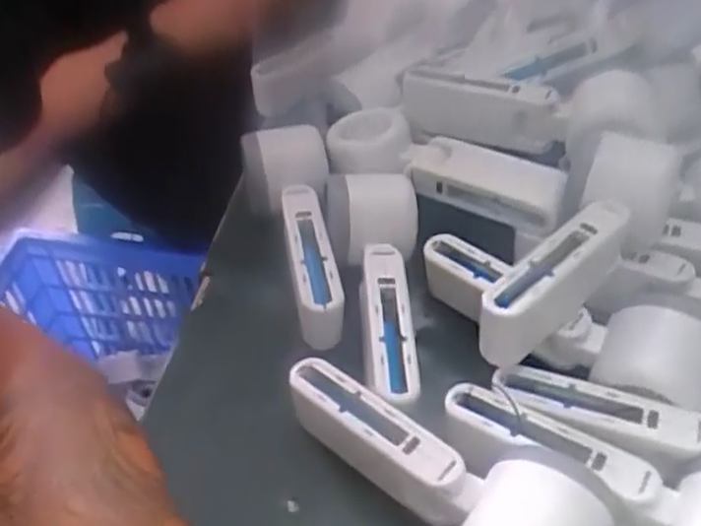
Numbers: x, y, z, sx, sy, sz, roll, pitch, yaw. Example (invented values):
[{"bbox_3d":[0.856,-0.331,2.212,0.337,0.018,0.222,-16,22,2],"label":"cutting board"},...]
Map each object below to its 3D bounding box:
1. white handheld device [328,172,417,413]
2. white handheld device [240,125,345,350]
[{"bbox_3d":[0.017,0.016,0.417,0.056,0.051,0.158,-3,46,-2],"label":"white handheld device"},{"bbox_3d":[-0.034,-0.021,0.448,0.055,0.050,0.156,-9,47,-9],"label":"white handheld device"}]

